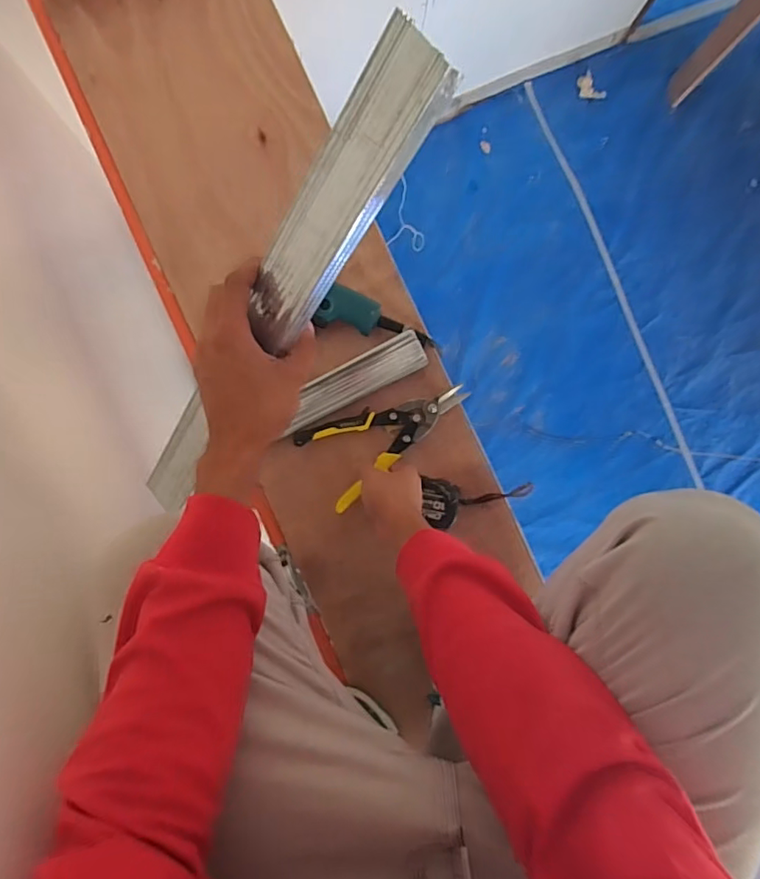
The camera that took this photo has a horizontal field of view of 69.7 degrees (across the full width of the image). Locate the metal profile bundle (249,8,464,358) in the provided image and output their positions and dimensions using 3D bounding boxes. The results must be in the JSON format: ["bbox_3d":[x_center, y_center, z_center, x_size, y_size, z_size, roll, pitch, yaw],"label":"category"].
[{"bbox_3d":[-0.030,-0.153,0.363,0.056,0.020,0.213,38,123,-3],"label":"metal profile bundle"}]

